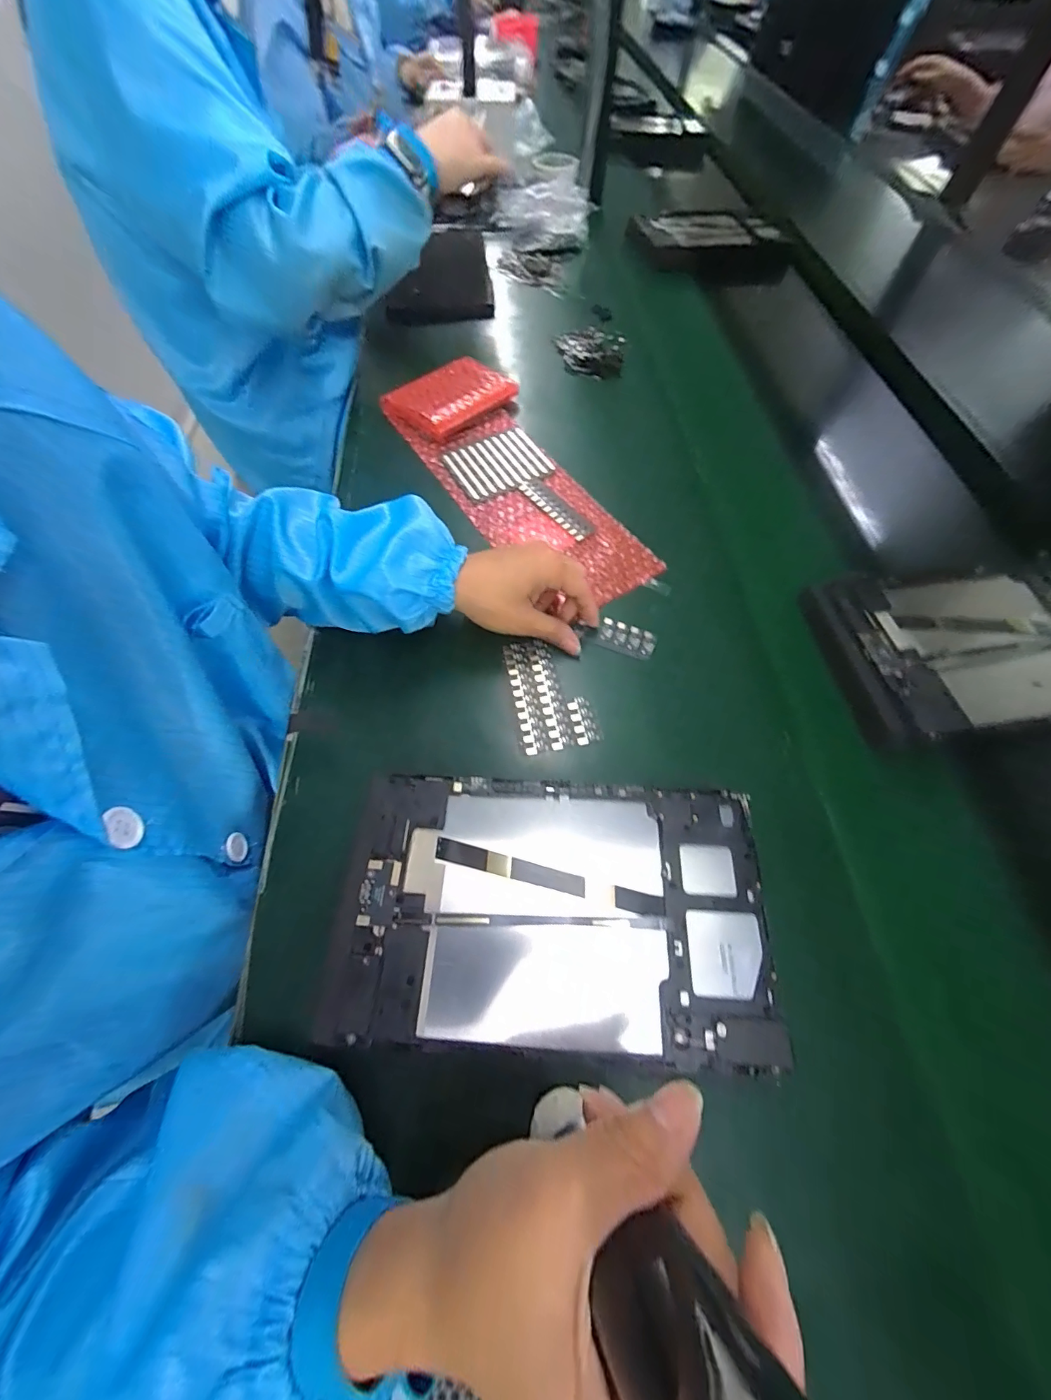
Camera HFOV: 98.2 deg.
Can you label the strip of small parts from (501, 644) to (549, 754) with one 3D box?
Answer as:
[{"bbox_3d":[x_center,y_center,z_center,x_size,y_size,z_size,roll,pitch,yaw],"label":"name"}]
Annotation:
[{"bbox_3d":[0.000,-0.004,0.361,0.019,0.004,0.097,-9,63,-6],"label":"strip of small parts"}]

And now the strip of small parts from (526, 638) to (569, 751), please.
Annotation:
[{"bbox_3d":[0.019,-0.007,0.362,0.019,0.005,0.093,-9,63,-6],"label":"strip of small parts"}]

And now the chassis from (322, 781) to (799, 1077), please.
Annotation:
[{"bbox_3d":[0.014,0.124,0.271,0.248,0.010,0.145,3,63,3],"label":"chassis"}]

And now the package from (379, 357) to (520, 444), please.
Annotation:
[{"bbox_3d":[-0.081,-0.338,0.508,0.131,0.028,0.086,-36,69,-18],"label":"package"}]

